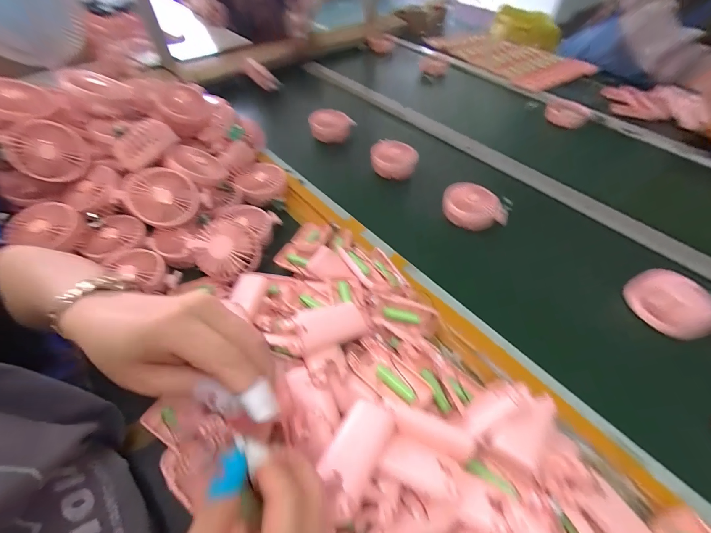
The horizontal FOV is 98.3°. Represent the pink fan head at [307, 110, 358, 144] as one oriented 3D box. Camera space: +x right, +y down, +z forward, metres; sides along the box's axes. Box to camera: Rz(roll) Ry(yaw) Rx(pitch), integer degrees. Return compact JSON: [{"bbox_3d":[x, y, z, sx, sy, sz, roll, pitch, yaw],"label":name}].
[{"bbox_3d":[-0.058,-0.348,0.770,0.113,0.057,0.075,9,53,6],"label":"pink fan head"}]

